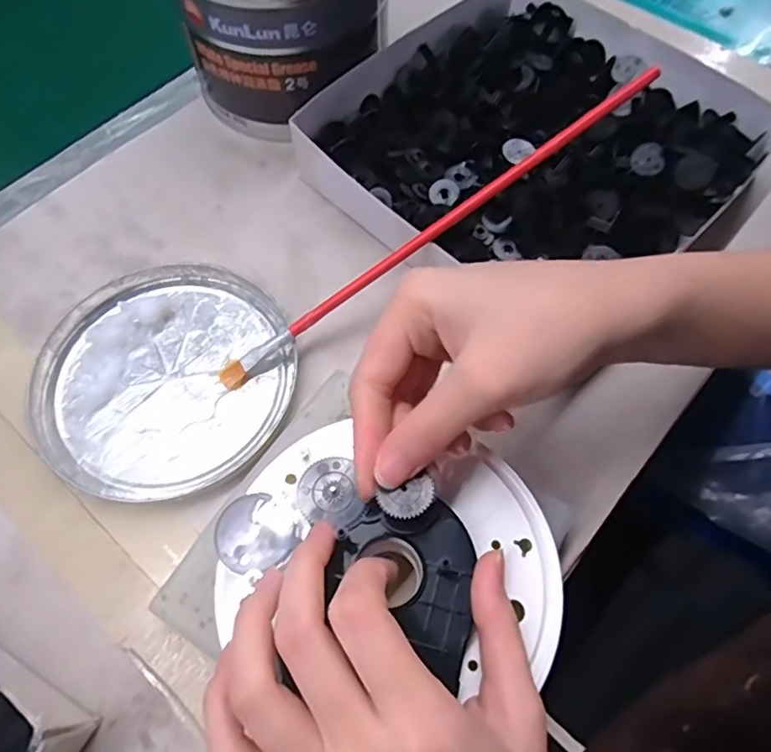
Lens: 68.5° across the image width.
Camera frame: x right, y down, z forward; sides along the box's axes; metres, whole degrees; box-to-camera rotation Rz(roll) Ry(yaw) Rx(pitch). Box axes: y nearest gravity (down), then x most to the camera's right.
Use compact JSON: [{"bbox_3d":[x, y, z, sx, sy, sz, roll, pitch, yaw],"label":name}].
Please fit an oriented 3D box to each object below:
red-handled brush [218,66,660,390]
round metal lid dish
[{"bbox_3d":[0.022,-0.068,0.276,0.250,0.007,0.012,-35,66,6],"label":"red-handled brush"},{"bbox_3d":[-0.111,-0.002,0.287,0.125,0.012,0.126,0,63,1],"label":"round metal lid dish"}]

